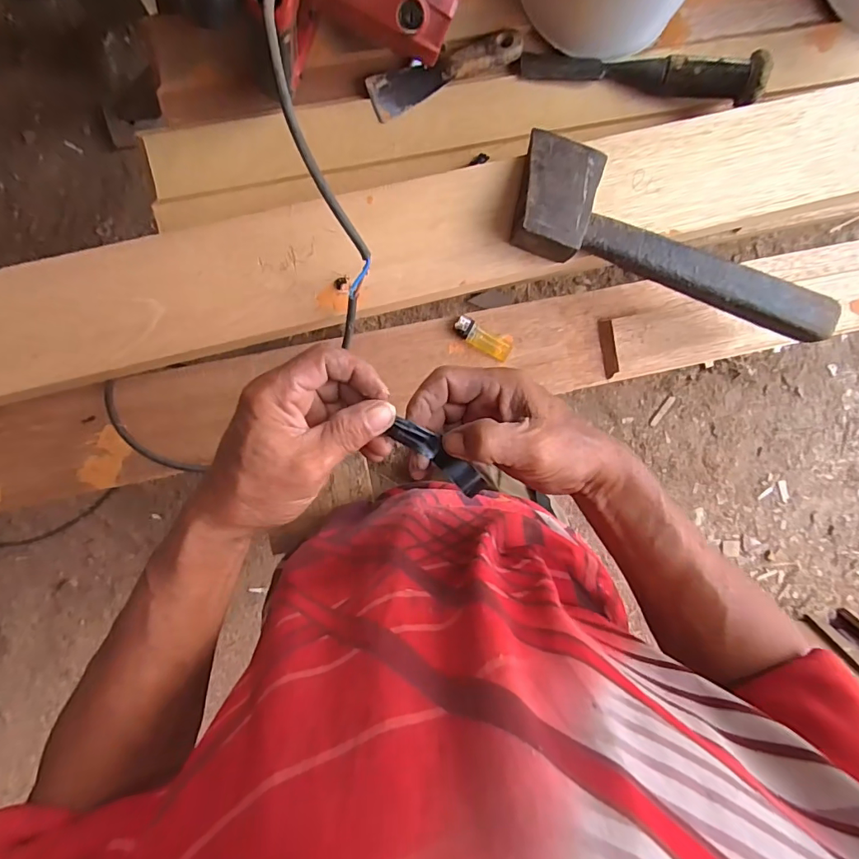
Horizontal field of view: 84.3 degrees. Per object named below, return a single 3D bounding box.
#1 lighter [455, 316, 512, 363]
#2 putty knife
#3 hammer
[{"bbox_3d":[0.057,-0.095,0.504,0.066,0.012,0.022,32,90,-9],"label":"lighter"},{"bbox_3d":[0.017,-0.364,0.479,0.161,0.015,0.041,-26,96,-5],"label":"putty knife"},{"bbox_3d":[0.239,-0.180,0.450,0.327,0.042,0.115,16,93,-9],"label":"hammer"}]

